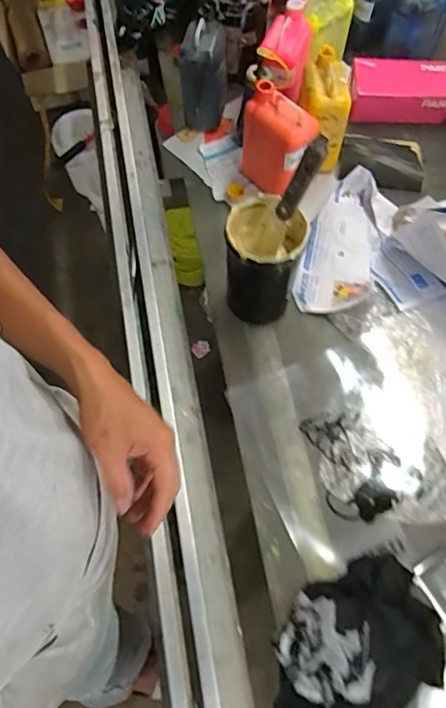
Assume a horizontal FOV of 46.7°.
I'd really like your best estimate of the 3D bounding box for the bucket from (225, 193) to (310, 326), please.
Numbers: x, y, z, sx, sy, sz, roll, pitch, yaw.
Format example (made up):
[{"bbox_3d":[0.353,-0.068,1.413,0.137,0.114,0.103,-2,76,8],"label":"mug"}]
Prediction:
[{"bbox_3d":[0.054,-0.123,0.700,0.096,0.177,0.092,0,65,0],"label":"bucket"}]

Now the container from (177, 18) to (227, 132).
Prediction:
[{"bbox_3d":[-0.032,-0.453,0.846,0.072,0.155,0.096,-1,65,0],"label":"container"}]

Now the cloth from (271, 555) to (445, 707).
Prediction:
[{"bbox_3d":[0.145,0.320,0.556,0.205,0.061,0.151,-27,68,-12],"label":"cloth"}]

